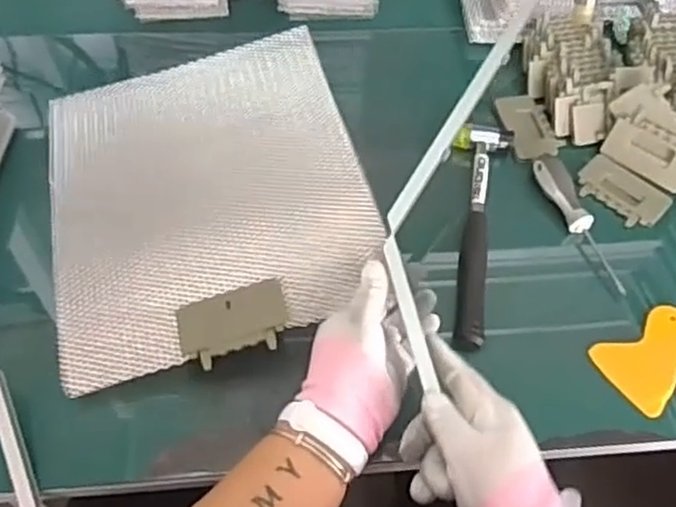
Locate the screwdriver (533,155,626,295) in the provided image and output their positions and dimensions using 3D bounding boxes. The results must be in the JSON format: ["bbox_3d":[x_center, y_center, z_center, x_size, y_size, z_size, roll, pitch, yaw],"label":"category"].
[{"bbox_3d":[0.231,-0.031,0.660,0.028,0.019,0.147,-23,75,-16],"label":"screwdriver"}]

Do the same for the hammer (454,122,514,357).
[{"bbox_3d":[0.128,-0.022,0.654,0.056,0.029,0.247,10,57,4],"label":"hammer"}]

